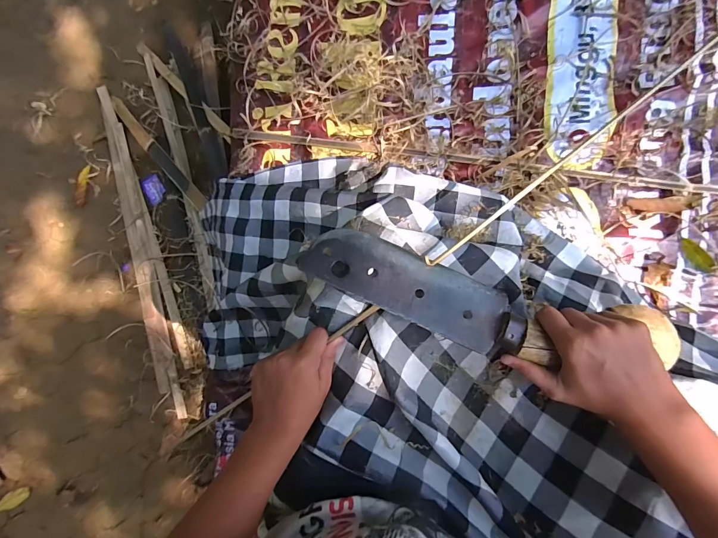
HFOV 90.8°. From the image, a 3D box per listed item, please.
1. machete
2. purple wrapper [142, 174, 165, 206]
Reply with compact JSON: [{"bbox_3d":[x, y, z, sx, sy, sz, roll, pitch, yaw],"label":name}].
[{"bbox_3d":[0.121,0.036,0.360,0.370,0.024,0.084,18,90,7],"label":"machete"},{"bbox_3d":[-0.620,-0.241,1.074,0.056,0.004,0.079,-29,96,-11],"label":"purple wrapper"}]

